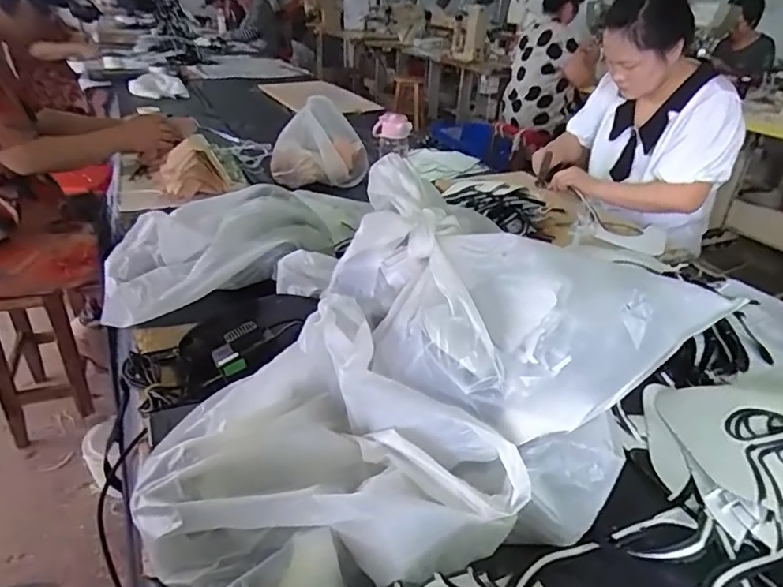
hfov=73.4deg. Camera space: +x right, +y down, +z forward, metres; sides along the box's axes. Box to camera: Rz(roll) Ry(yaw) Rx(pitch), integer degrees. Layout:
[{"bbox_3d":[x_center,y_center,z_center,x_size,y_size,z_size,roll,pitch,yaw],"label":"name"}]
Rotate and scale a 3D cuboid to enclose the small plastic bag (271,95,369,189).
[{"bbox_3d":[-0.189,-0.391,1.344,0.234,0.173,0.176,-7,32,-17],"label":"small plastic bag"}]

